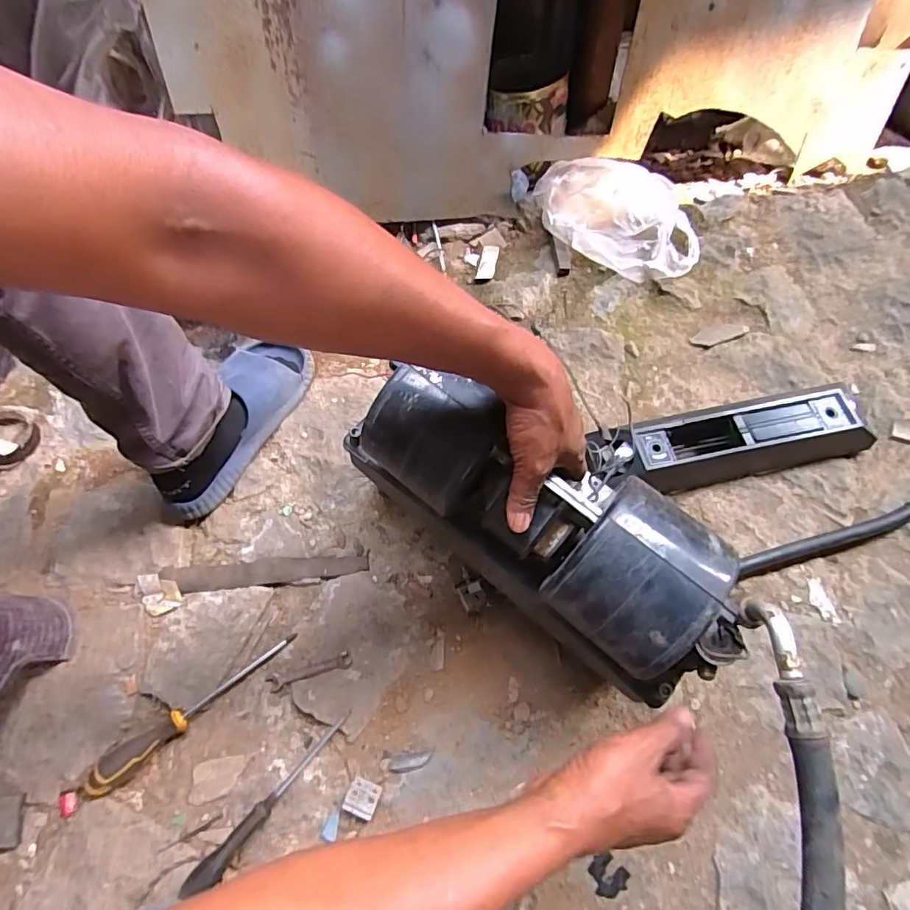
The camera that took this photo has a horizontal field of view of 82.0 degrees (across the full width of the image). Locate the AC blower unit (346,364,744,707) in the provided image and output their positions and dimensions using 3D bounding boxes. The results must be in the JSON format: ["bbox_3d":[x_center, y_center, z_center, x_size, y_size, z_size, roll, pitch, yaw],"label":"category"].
[{"bbox_3d":[0.060,0.063,0.474,0.318,0.172,0.124,33,71,14],"label":"AC blower unit"}]

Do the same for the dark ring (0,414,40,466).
[{"bbox_3d":[-0.641,-0.024,0.739,0.093,0.032,0.076,16,67,9],"label":"dark ring"}]

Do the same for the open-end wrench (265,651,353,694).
[{"bbox_3d":[-0.175,0.262,0.632,0.107,0.004,0.020,-20,72,3],"label":"open-end wrench"}]

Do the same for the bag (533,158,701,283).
[{"bbox_3d":[0.266,-0.384,0.856,0.276,0.109,0.156,9,66,6],"label":"bag"}]

